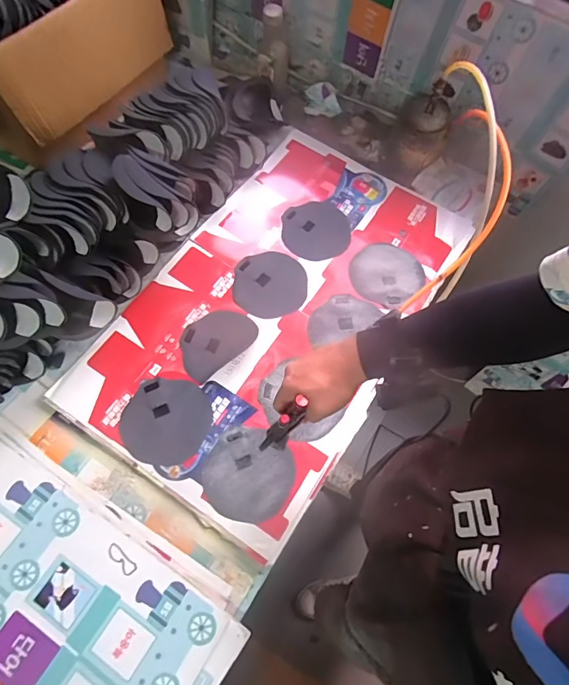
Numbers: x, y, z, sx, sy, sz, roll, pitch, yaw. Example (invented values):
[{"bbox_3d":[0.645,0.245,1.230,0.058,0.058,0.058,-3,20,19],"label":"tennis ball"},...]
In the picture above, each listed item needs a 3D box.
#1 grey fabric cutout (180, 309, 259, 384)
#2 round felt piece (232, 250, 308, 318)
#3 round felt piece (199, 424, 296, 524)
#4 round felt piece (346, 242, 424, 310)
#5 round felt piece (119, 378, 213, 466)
[{"bbox_3d":[-0.126,-0.007,0.765,0.146,0.004,0.101,-40,74,-15],"label":"grey fabric cutout"},{"bbox_3d":[-0.028,-0.115,0.818,0.138,0.005,0.142,2,66,-5],"label":"round felt piece"},{"bbox_3d":[-0.059,0.213,0.679,0.140,0.004,0.137,1,68,-3],"label":"round felt piece"},{"bbox_3d":[0.205,-0.139,0.844,0.142,0.007,0.136,-1,64,2],"label":"round felt piece"},{"bbox_3d":[-0.198,0.130,0.704,0.138,0.004,0.140,2,68,-4],"label":"round felt piece"}]

